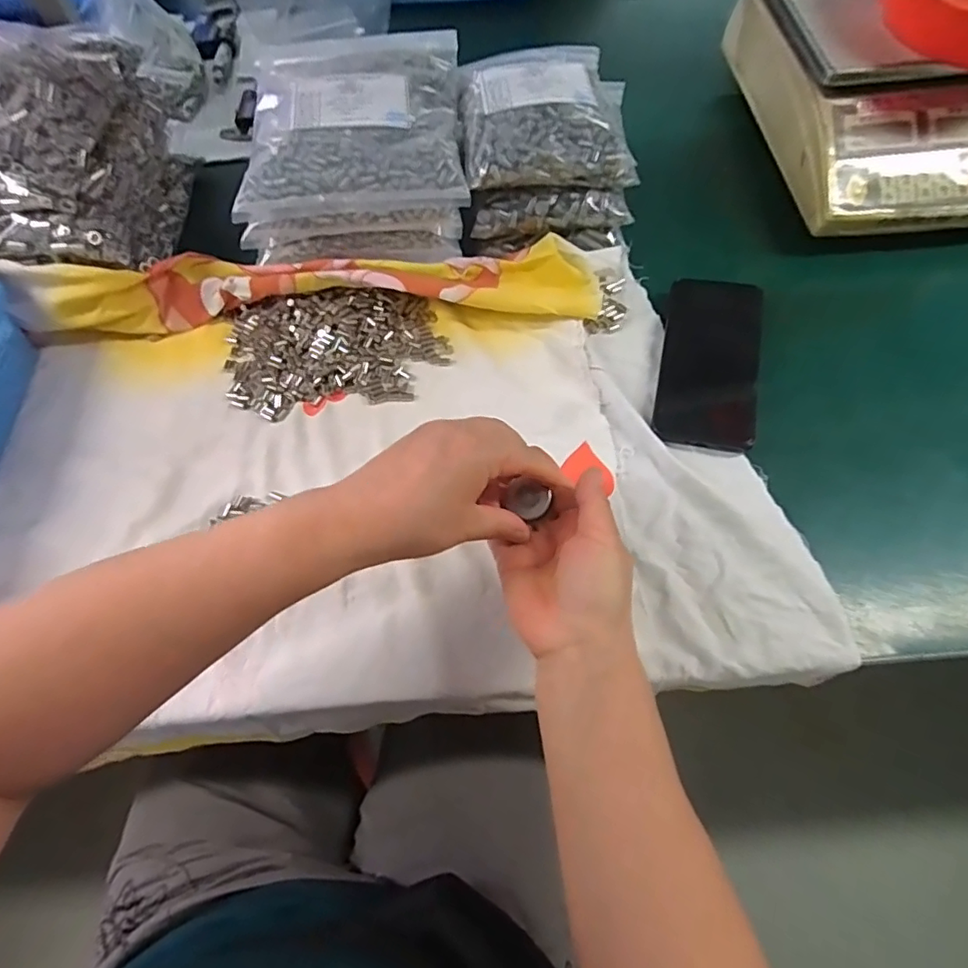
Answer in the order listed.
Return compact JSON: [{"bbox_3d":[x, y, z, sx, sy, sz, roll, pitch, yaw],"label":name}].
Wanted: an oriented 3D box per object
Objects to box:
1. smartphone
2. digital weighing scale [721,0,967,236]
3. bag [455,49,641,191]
[{"bbox_3d":[0.184,-0.100,0.460,0.074,0.010,0.154,9,72,14],"label":"smartphone"},{"bbox_3d":[0.408,-0.384,0.533,0.263,0.087,0.308,-4,65,1],"label":"digital weighing scale"},{"bbox_3d":[0.053,-0.334,0.505,0.147,0.038,0.168,-5,65,1],"label":"bag"}]

